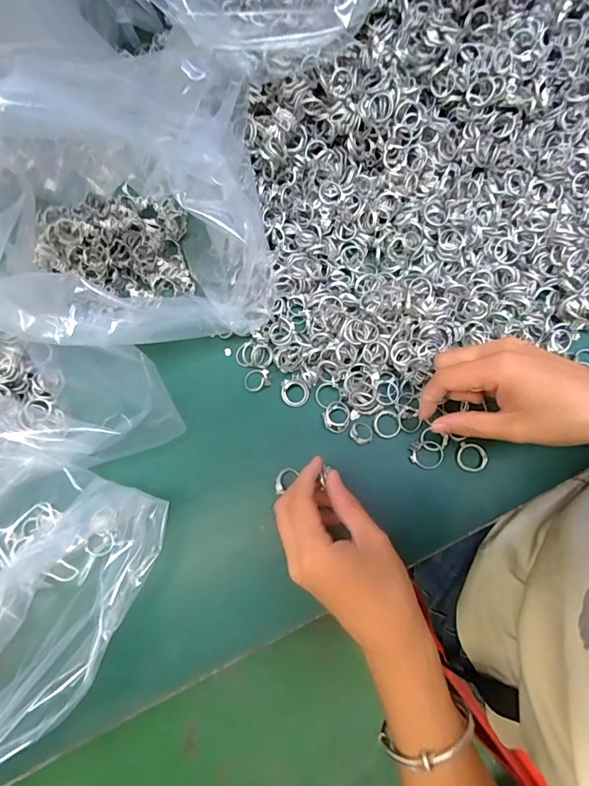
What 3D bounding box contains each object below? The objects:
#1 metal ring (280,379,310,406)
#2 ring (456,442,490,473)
[{"bbox_3d":[0.000,0.000,0.355,0.024,0.007,0.021,9,76,4],"label":"metal ring"},{"bbox_3d":[0.142,0.051,0.333,0.022,0.006,0.022,0,75,2],"label":"ring"}]

